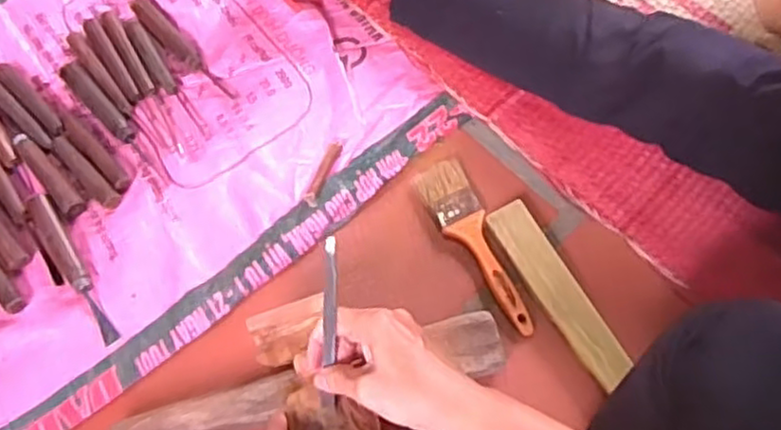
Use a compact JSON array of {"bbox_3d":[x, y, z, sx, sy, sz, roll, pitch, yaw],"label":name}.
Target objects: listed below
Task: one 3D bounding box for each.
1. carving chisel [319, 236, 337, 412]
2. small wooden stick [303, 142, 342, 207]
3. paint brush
[{"bbox_3d":[-0.044,0.082,0.520,0.011,0.142,0.007,6,23,6],"label":"carving chisel"},{"bbox_3d":[-0.066,-0.041,0.702,0.015,0.008,0.081,14,52,9],"label":"small wooden stick"},{"bbox_3d":[0.082,0.026,0.664,0.047,0.008,0.182,-25,68,-8],"label":"paint brush"}]

